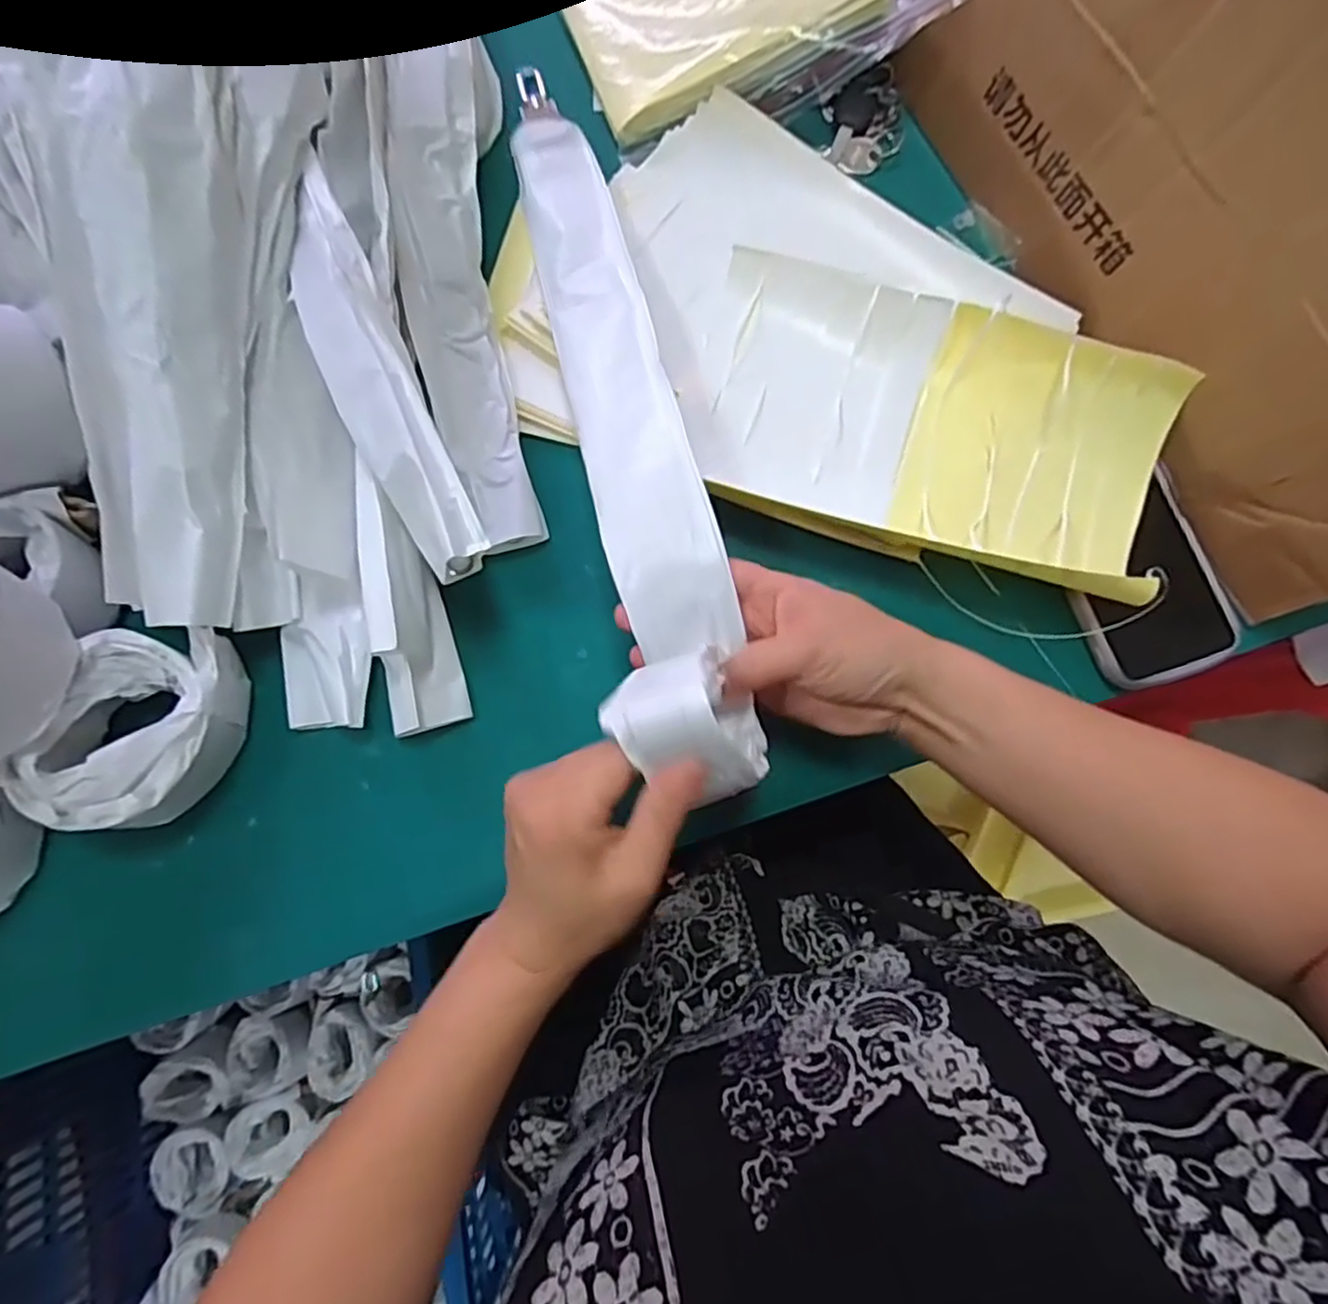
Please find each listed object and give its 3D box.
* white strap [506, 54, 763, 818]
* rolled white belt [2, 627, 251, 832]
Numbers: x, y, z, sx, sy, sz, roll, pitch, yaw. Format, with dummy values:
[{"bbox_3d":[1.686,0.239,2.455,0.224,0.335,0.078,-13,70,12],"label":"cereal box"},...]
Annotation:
[{"bbox_3d":[-0.029,-0.148,0.385,0.063,0.074,0.458,-12,67,-3],"label":"white strap"},{"bbox_3d":[-0.259,0.037,0.355,0.075,0.053,0.105,18,78,3],"label":"rolled white belt"}]

